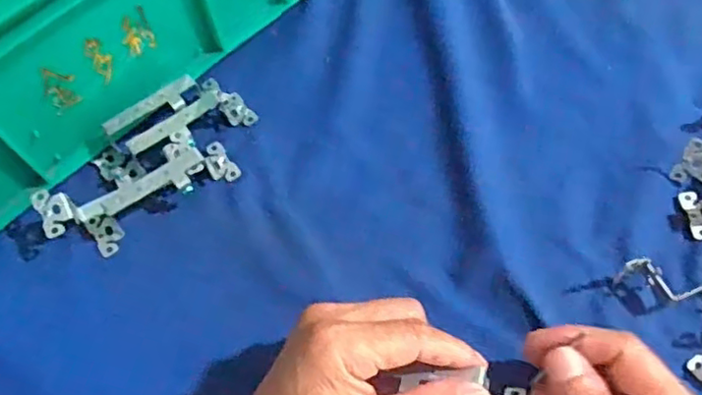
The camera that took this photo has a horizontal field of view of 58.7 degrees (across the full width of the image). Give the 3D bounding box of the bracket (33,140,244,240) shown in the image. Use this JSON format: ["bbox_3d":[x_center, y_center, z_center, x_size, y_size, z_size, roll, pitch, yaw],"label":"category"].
[{"bbox_3d":[-0.141,-0.004,0.422,0.126,0.038,0.038,-28,65,-10],"label":"bracket"}]

